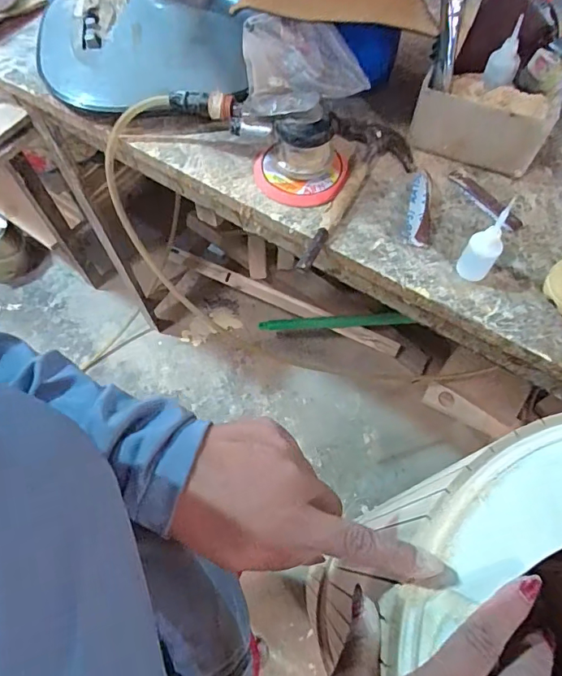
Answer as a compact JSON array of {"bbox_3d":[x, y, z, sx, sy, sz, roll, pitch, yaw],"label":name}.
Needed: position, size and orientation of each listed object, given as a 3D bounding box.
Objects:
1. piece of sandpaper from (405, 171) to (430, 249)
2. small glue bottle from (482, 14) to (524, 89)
[{"bbox_3d":[0.164,-0.153,0.548,0.027,0.016,0.105,10,65,5],"label":"piece of sandpaper"},{"bbox_3d":[0.251,-0.314,0.515,0.031,0.068,0.022,8,65,4],"label":"small glue bottle"}]

